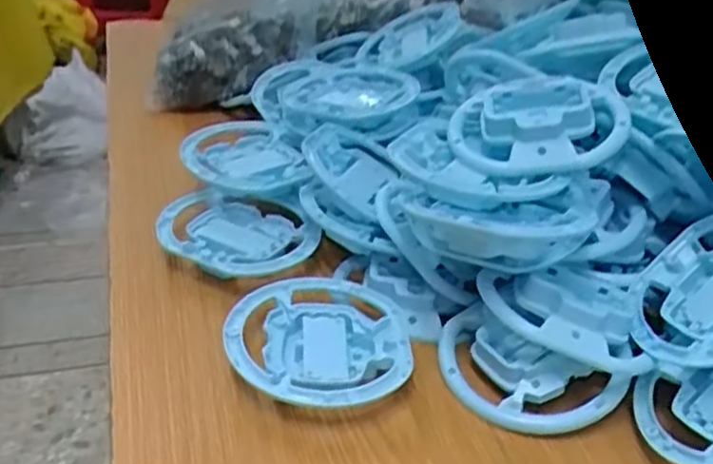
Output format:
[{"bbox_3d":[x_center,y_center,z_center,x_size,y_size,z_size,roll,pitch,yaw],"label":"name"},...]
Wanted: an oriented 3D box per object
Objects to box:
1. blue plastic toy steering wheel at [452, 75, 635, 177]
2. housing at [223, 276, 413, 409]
[{"bbox_3d":[0.105,-0.064,0.448,0.099,0.031,0.076,-3,52,17],"label":"blue plastic toy steering wheel"},{"bbox_3d":[-0.021,0.061,0.433,0.099,0.020,0.110,6,32,-1],"label":"housing"}]

